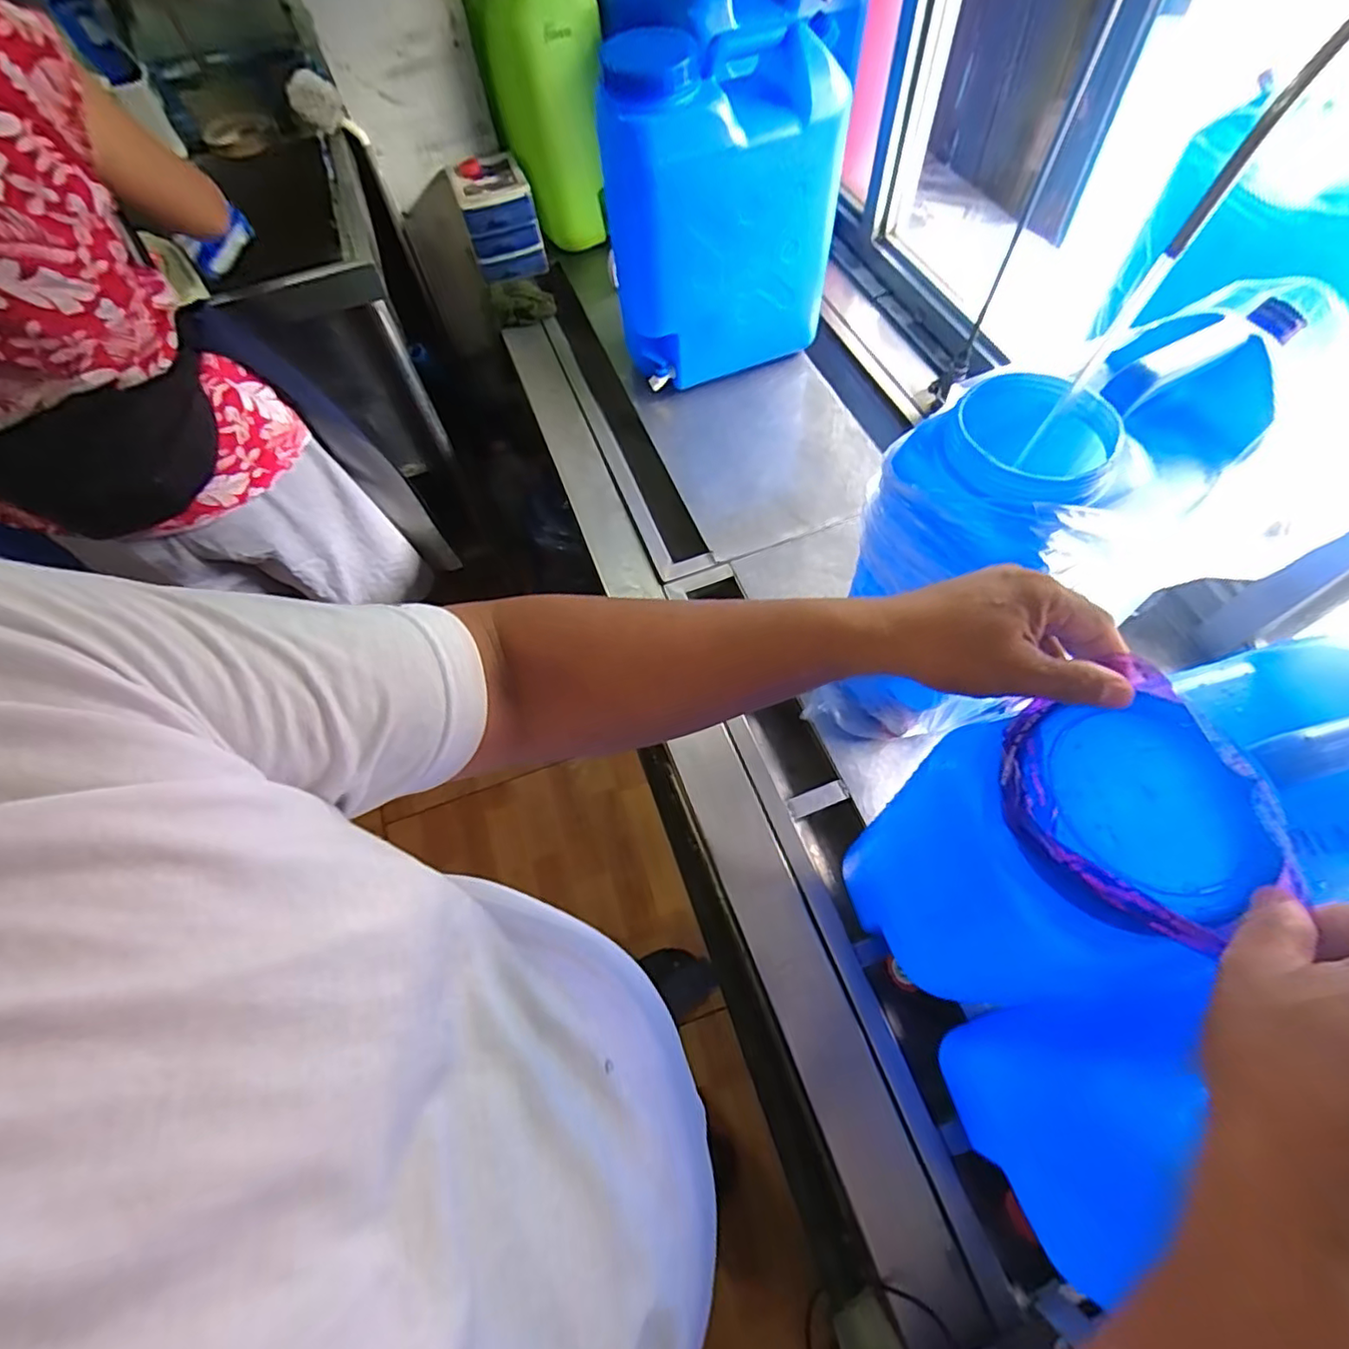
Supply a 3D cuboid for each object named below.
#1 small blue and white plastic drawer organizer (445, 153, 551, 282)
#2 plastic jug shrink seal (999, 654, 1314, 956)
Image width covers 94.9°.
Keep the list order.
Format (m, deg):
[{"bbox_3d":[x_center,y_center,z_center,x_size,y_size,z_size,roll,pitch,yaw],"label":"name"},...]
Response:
[{"bbox_3d":[-0.346,-0.900,1.242,0.139,0.166,0.159,-18,63,-5],"label":"small blue and white plastic drawer organizer"},{"bbox_3d":[0.230,0.061,0.303,0.118,0.030,0.125,-23,63,-8],"label":"plastic jug shrink seal"}]

